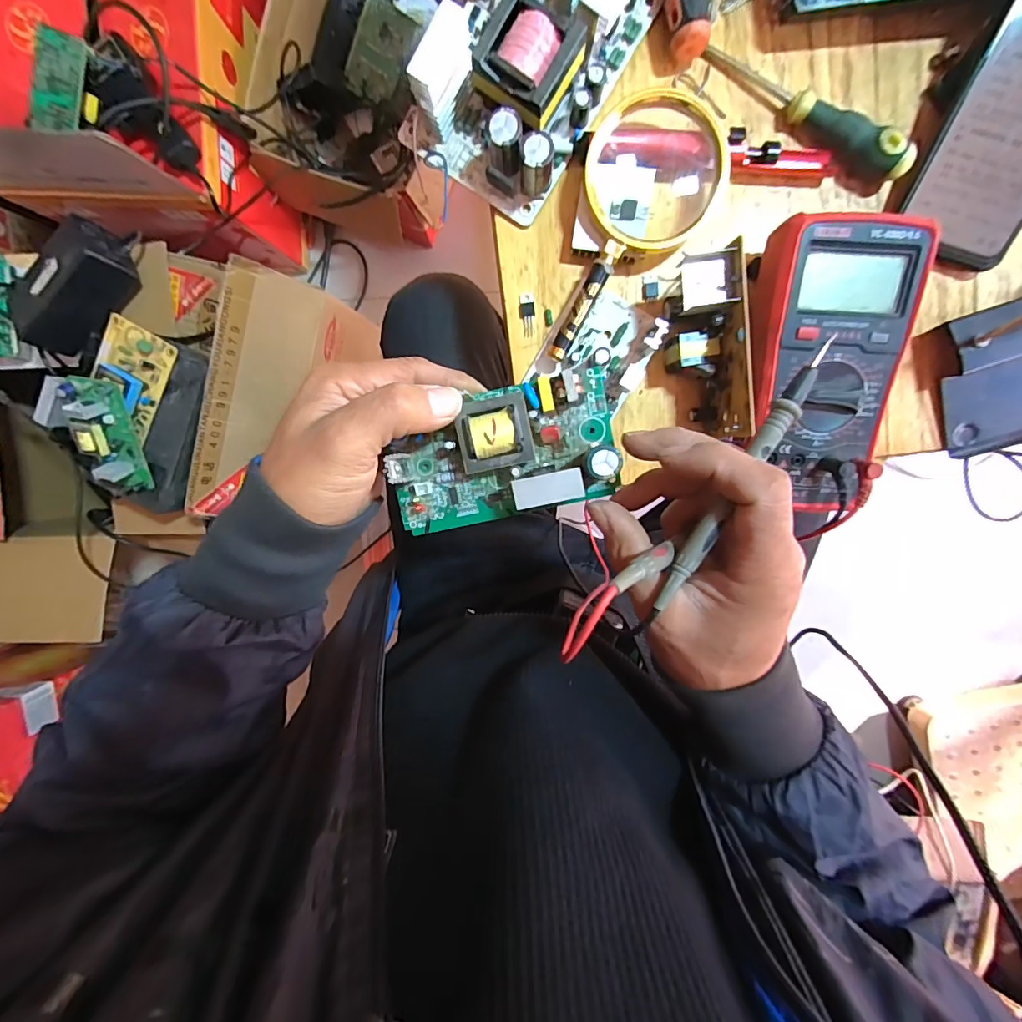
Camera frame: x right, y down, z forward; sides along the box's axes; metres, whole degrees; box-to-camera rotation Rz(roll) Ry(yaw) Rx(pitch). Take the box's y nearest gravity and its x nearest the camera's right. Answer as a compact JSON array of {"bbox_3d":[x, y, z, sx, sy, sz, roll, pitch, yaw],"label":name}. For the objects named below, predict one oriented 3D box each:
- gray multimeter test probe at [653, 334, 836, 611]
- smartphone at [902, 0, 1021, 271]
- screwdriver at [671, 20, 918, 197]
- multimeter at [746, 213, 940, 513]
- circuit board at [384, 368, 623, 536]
[{"bbox_3d":[0.105,-0.015,0.216,0.010,0.007,0.139,31,94,-3],"label":"gray multimeter test probe"},{"bbox_3d":[0.311,-0.241,0.288,0.072,0.009,0.158,19,115,5],"label":"smartphone"},{"bbox_3d":[0.181,-0.263,0.306,0.166,0.024,0.029,33,99,-3],"label":"screwdriver"},{"bbox_3d":[0.201,-0.091,0.315,0.092,0.042,0.179,6,99,1],"label":"multimeter"},{"bbox_3d":[-0.006,-0.029,0.252,0.121,0.029,0.066,-12,98,4],"label":"circuit board"}]

